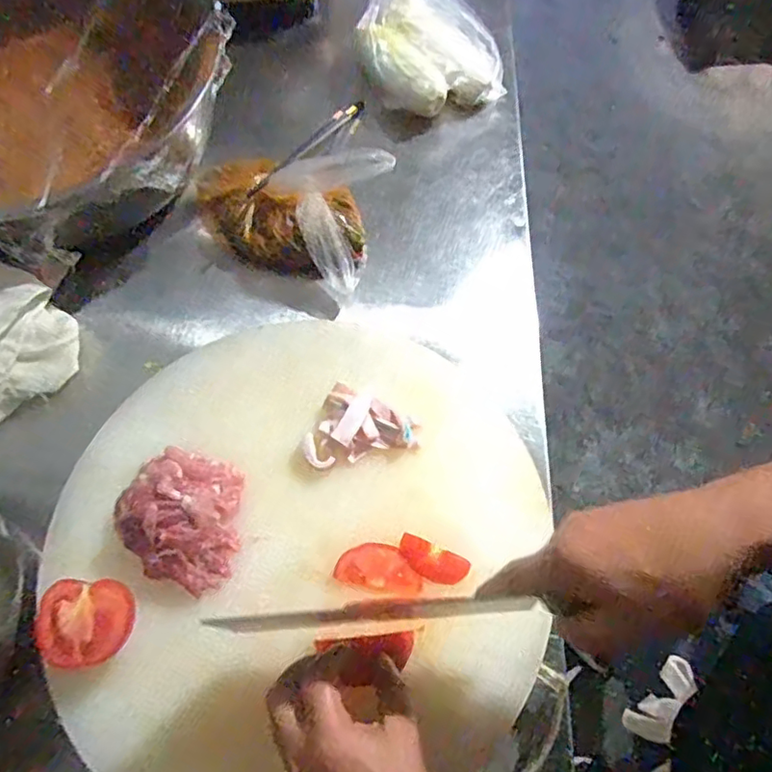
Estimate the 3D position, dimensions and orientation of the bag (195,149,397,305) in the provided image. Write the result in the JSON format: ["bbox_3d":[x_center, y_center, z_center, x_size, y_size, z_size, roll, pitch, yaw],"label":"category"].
[{"bbox_3d":[-0.117,-0.198,0.660,0.210,0.065,0.154,14,68,9],"label":"bag"}]

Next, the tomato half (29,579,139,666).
[{"bbox_3d":[-0.225,0.177,0.447,0.075,0.025,0.059,-2,66,2],"label":"tomato half"}]

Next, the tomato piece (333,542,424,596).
[{"bbox_3d":[-0.004,0.145,0.474,0.068,0.007,0.036,12,68,8],"label":"tomato piece"}]

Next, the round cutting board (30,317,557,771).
[{"bbox_3d":[-0.068,0.125,0.477,0.390,0.033,0.378,1,69,-1],"label":"round cutting board"}]

